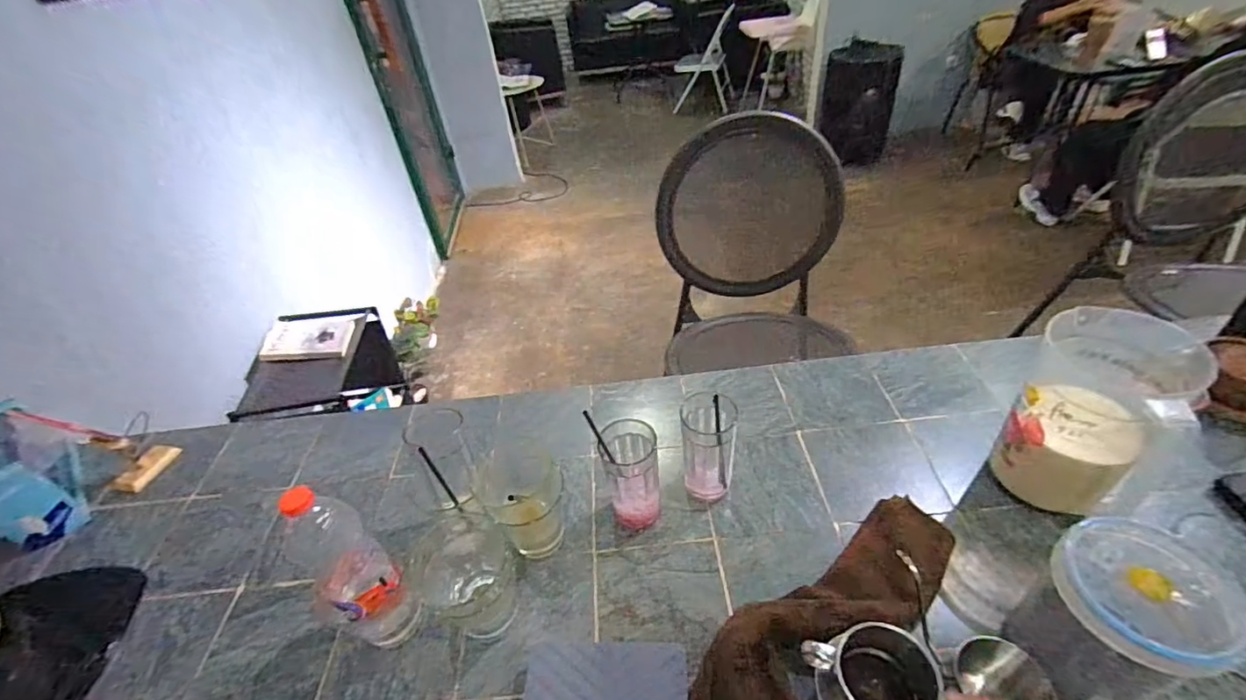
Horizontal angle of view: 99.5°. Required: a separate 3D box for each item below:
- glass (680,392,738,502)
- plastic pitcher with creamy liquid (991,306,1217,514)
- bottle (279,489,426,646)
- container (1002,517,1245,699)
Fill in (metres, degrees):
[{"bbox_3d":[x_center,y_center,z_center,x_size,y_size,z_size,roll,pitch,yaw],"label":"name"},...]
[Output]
[{"bbox_3d":[0.106,0.123,0.655,0.063,0.142,0.067,-5,40,3],"label":"glass"},{"bbox_3d":[0.511,0.083,0.573,0.123,0.184,0.132,-20,41,-14],"label":"plastic pitcher with creamy liquid"},{"bbox_3d":[-0.273,0.225,0.527,0.070,0.232,0.074,25,49,33],"label":"bottle"},{"bbox_3d":[0.420,0.243,0.458,0.112,0.158,0.103,-15,40,-9],"label":"container"}]

